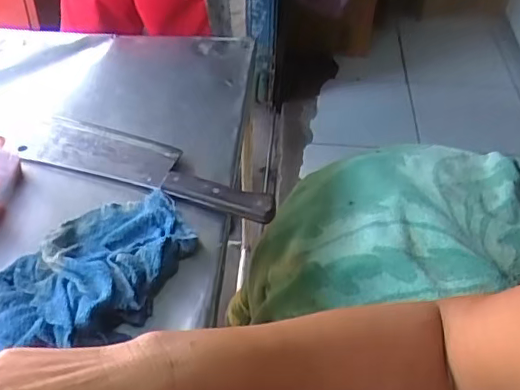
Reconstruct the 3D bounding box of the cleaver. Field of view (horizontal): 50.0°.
[{"bbox_3d":[-0.143,-0.045,0.698,0.355,0.029,0.089,17,45,14],"label":"cleaver"}]

